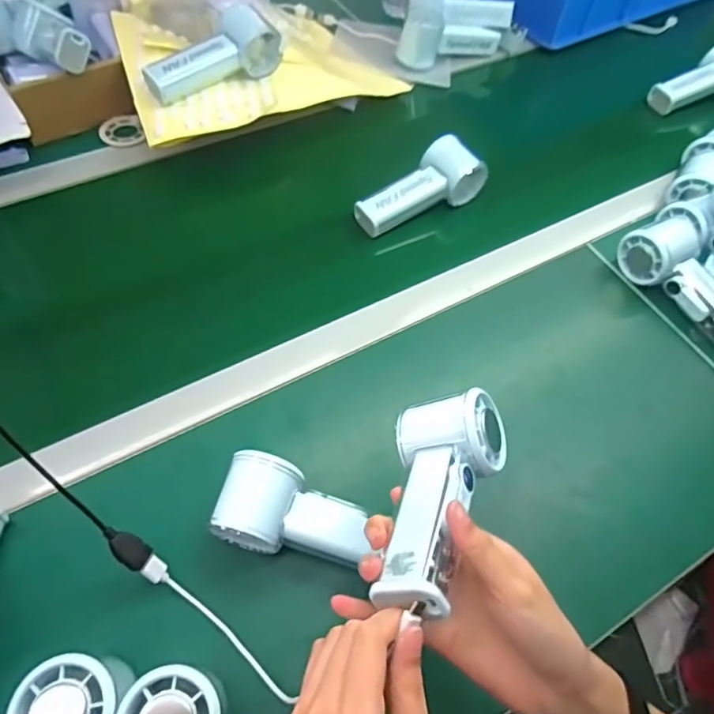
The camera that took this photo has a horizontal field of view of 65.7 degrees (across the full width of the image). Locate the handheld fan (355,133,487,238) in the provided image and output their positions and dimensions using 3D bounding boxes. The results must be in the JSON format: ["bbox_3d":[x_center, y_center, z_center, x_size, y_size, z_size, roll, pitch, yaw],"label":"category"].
[{"bbox_3d":[0.067,-0.184,0.602,0.144,0.041,0.060,-33,64,-22],"label":"handheld fan"}]

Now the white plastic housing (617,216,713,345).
[{"bbox_3d":[0.333,-0.073,0.548,0.047,0.056,0.148,-32,77,-22],"label":"white plastic housing"}]

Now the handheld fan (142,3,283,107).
[{"bbox_3d":[-0.160,-0.329,0.607,0.151,0.048,0.057,-31,64,-22],"label":"handheld fan"}]

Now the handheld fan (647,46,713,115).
[{"bbox_3d":[0.468,-0.379,0.755,0.127,0.054,0.060,-22,60,-1],"label":"handheld fan"}]

